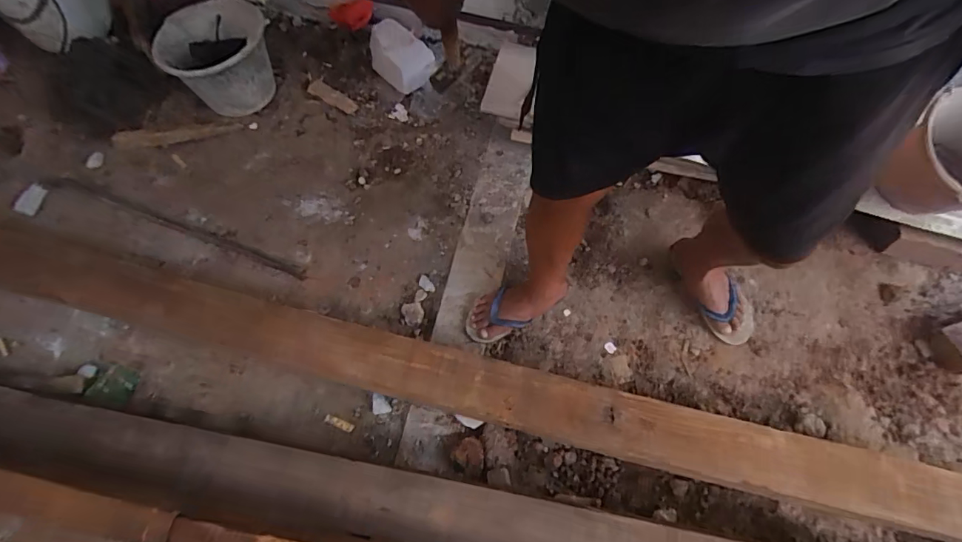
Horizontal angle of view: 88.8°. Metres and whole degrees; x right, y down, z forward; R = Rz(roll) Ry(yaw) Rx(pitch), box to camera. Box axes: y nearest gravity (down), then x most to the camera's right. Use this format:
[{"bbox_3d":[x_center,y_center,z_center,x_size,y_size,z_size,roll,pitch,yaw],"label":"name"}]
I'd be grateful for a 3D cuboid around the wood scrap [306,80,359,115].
[{"bbox_3d":[-0.453,-0.533,1.508,0.198,0.011,0.052,35,69,14],"label":"wood scrap"}]

